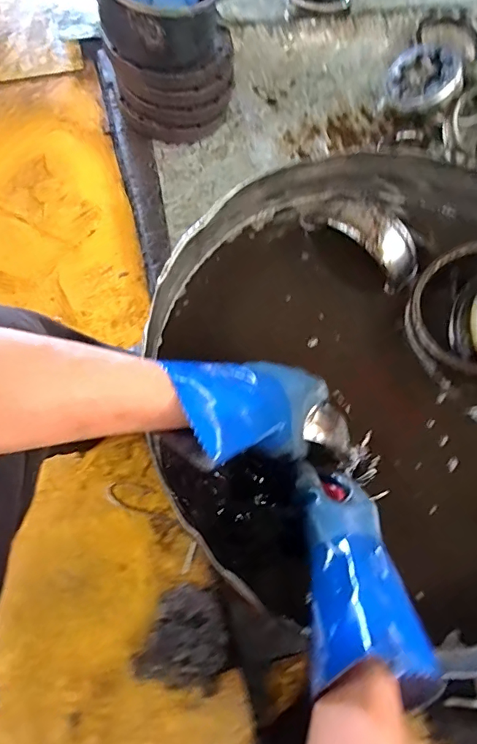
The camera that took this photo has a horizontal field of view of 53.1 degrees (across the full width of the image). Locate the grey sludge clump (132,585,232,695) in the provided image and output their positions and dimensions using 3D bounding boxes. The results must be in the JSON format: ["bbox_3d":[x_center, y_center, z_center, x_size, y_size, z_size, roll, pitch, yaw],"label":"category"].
[{"bbox_3d":[-0.077,0.436,0.771,0.137,0.076,0.143,0,74,-1],"label":"grey sludge clump"}]

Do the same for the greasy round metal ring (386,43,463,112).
[{"bbox_3d":[0.433,-0.697,1.131,0.166,0.053,0.190,-22,65,24],"label":"greasy round metal ring"}]

